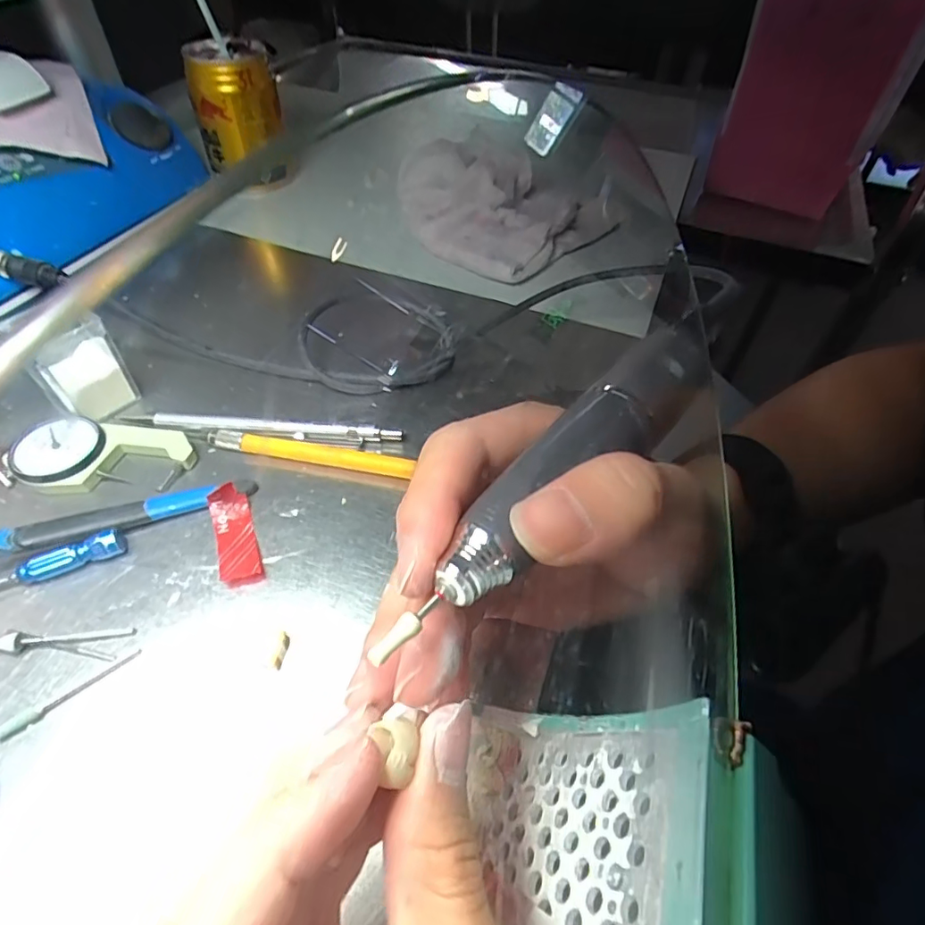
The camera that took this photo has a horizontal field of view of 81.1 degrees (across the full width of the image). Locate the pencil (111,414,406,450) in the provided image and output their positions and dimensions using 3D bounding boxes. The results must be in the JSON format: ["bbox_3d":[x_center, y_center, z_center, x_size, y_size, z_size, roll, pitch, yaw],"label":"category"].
[{"bbox_3d":[-0.096,-0.016,0.266,0.132,0.008,0.011,6,51,2],"label":"pencil"}]

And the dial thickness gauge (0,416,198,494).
[{"bbox_3d":[-0.168,-0.004,0.249,0.076,0.012,0.039,0,51,-2],"label":"dial thickness gauge"}]

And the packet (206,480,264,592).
[{"bbox_3d":[-0.096,0.031,0.226,0.016,0.009,0.046,-17,54,-16],"label":"packet"}]

